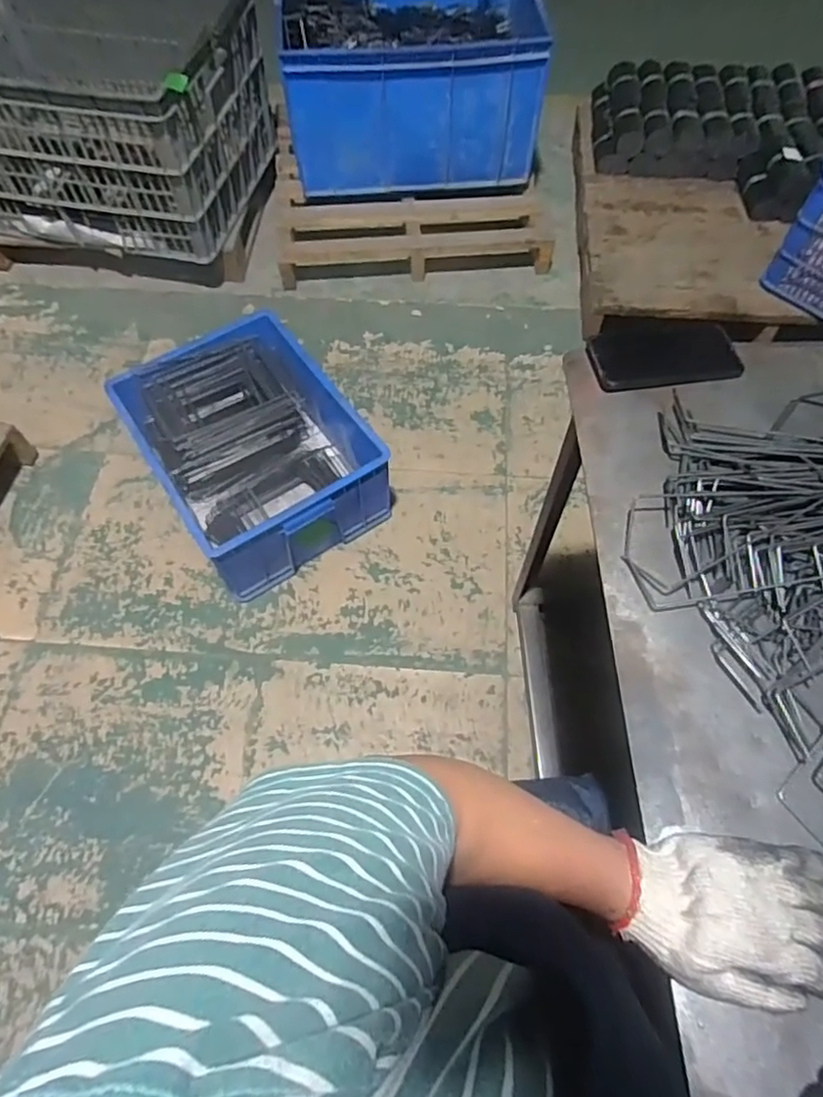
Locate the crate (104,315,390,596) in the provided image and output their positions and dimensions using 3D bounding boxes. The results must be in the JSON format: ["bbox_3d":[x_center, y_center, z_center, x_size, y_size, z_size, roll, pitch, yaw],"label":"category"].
[{"bbox_3d":[-0.359,-0.222,1.402,0.407,0.221,0.554,-32,68,-15],"label":"crate"}]

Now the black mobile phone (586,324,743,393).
[{"bbox_3d":[0.288,-0.220,0.704,0.166,0.016,0.087,-9,64,-5],"label":"black mobile phone"}]

